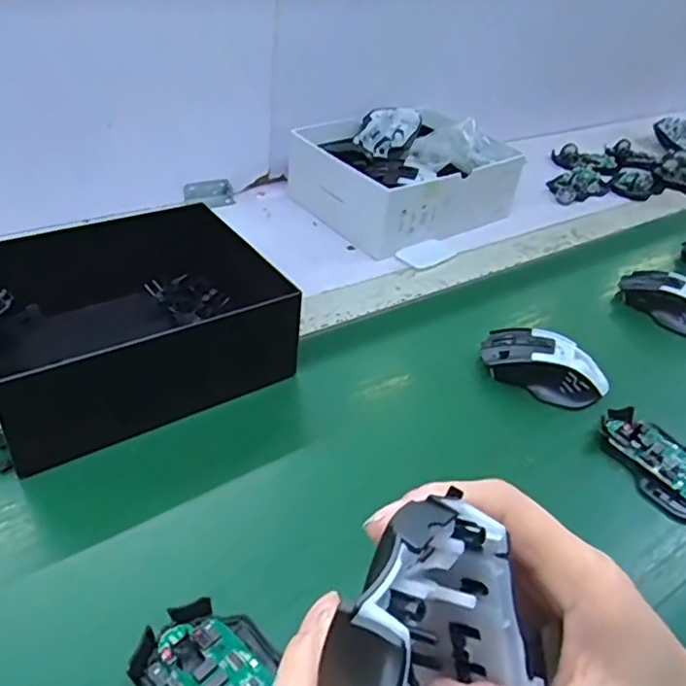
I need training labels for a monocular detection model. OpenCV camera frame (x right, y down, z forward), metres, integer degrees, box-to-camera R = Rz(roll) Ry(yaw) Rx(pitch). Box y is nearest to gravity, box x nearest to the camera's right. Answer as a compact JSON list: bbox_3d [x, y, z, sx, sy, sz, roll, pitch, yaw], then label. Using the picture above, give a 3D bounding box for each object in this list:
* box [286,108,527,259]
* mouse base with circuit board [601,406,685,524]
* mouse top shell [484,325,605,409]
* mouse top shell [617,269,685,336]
[{"bbox_3d":[0.083,-0.218,0.790,0.256,0.084,0.202,-24,50,-31],"label":"box"},{"bbox_3d":[0.254,0.095,0.489,0.065,0.016,0.112,-22,49,-30],"label":"mouse base with circuit board"},{"bbox_3d":[0.178,0.020,0.557,0.108,0.041,0.054,27,44,21],"label":"mouse top shell"},{"bbox_3d":[0.349,-0.045,0.661,0.051,0.045,0.112,-26,51,-33],"label":"mouse top shell"}]

